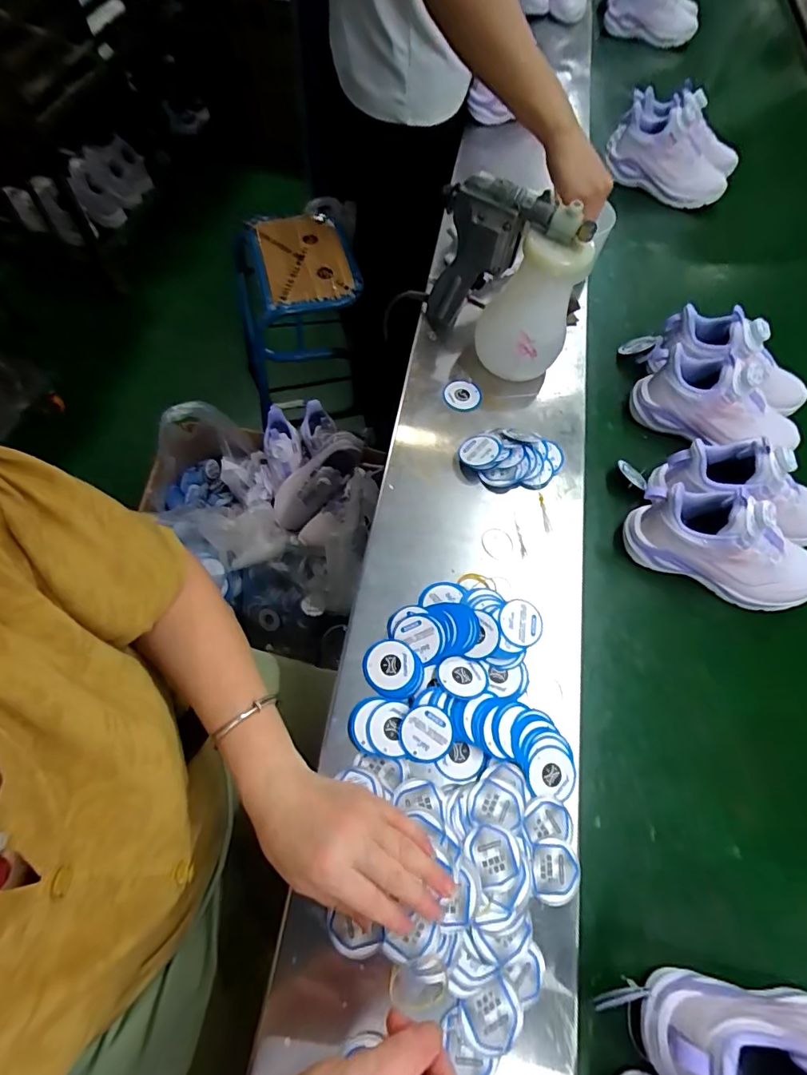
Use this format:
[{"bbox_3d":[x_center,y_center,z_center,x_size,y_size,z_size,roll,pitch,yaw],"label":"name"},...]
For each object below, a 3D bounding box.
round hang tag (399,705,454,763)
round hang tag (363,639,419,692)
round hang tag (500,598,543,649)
[{"bbox_3d":[0.021,0.177,0.433,0.046,0.004,0.047,1,76,-3],"label":"round hang tag"},{"bbox_3d":[-0.011,0.121,0.460,0.051,0.004,0.046,-6,61,-5],"label":"round hang tag"},{"bbox_3d":[0.118,0.086,0.485,0.047,0.004,0.047,5,74,-16],"label":"round hang tag"}]

